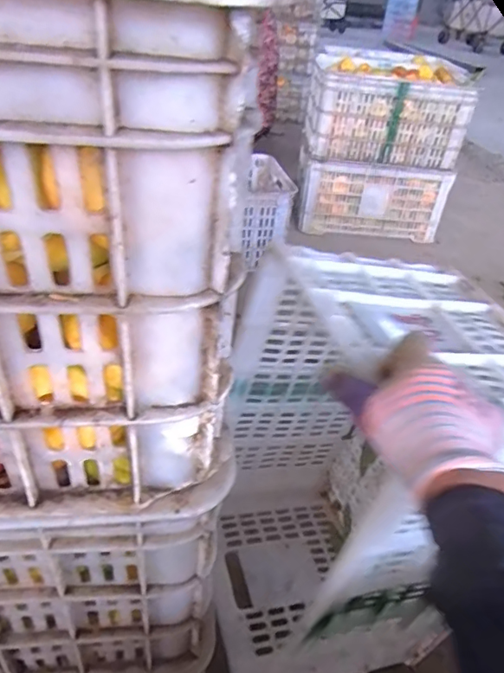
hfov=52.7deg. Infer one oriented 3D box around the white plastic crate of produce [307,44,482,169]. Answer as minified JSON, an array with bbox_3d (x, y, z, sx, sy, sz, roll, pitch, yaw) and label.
[{"bbox_3d":[0.458,-0.804,1.768,0.515,0.275,0.454,7,37,2],"label":"white plastic crate of produce"}]

